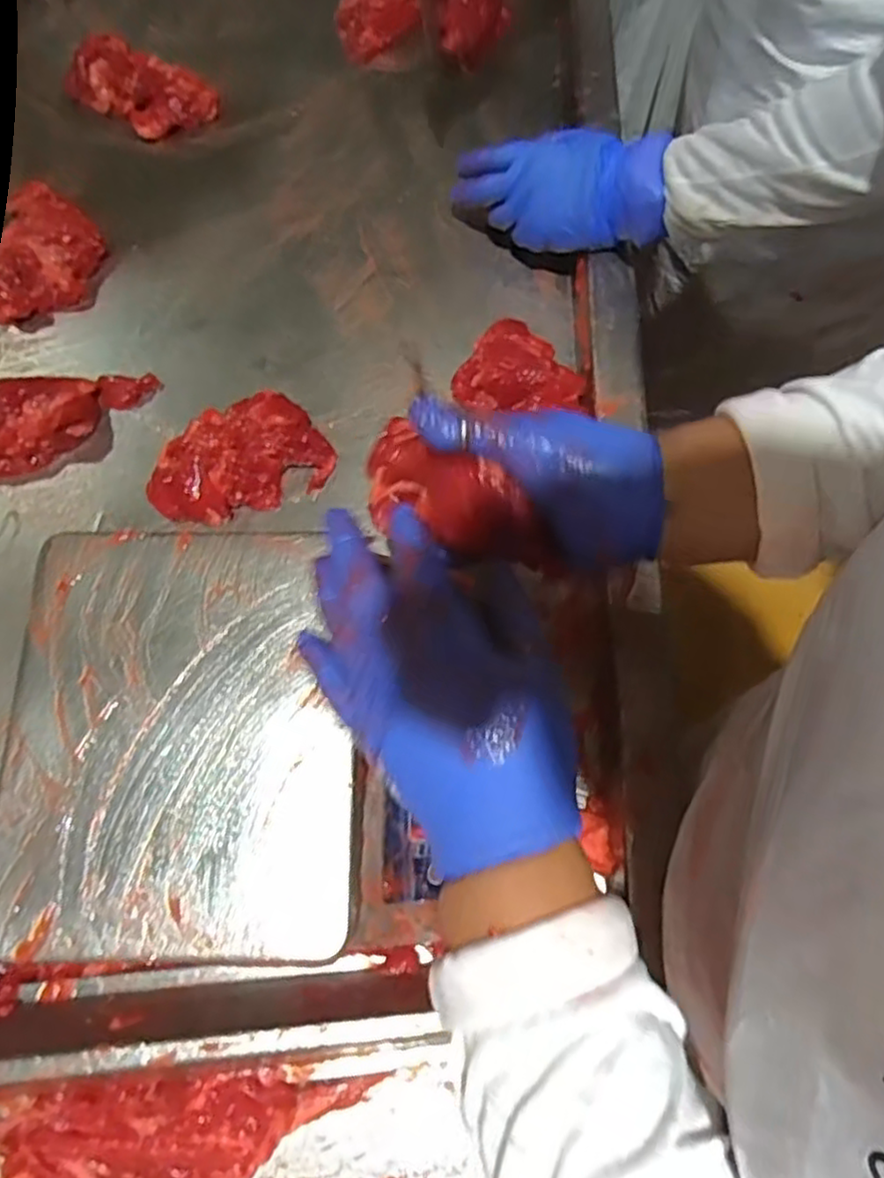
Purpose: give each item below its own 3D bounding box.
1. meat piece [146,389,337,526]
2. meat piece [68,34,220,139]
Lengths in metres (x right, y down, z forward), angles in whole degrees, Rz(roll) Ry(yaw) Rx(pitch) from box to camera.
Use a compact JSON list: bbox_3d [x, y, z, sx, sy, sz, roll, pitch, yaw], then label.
[{"bbox_3d":[-0.158,-0.101,0.535,0.135,0.032,0.082,-22,73,-8],"label":"meat piece"},{"bbox_3d":[-0.279,-0.468,0.649,0.130,0.029,0.071,35,74,10],"label":"meat piece"}]

